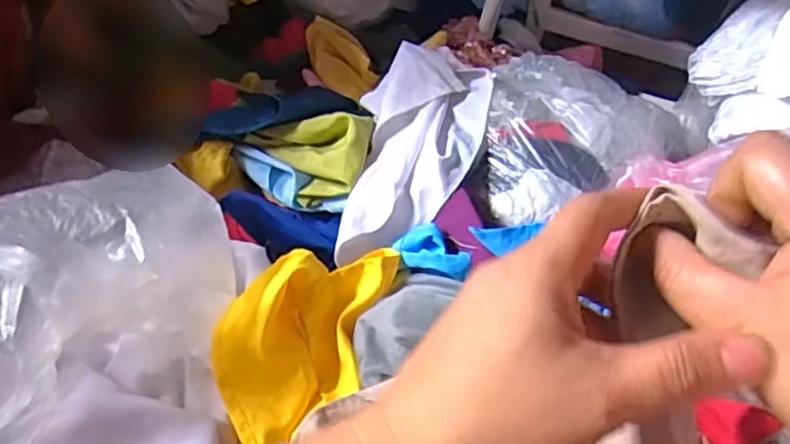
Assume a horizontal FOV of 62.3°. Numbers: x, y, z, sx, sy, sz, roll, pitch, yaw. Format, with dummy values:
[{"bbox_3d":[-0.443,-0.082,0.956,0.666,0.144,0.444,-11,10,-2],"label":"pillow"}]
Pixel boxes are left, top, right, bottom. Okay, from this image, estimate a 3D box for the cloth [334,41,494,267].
[{"bbox_3d":[0.032,-0.104,0.836,0.155,0.070,0.376,11,46,5],"label":"cloth"}]

